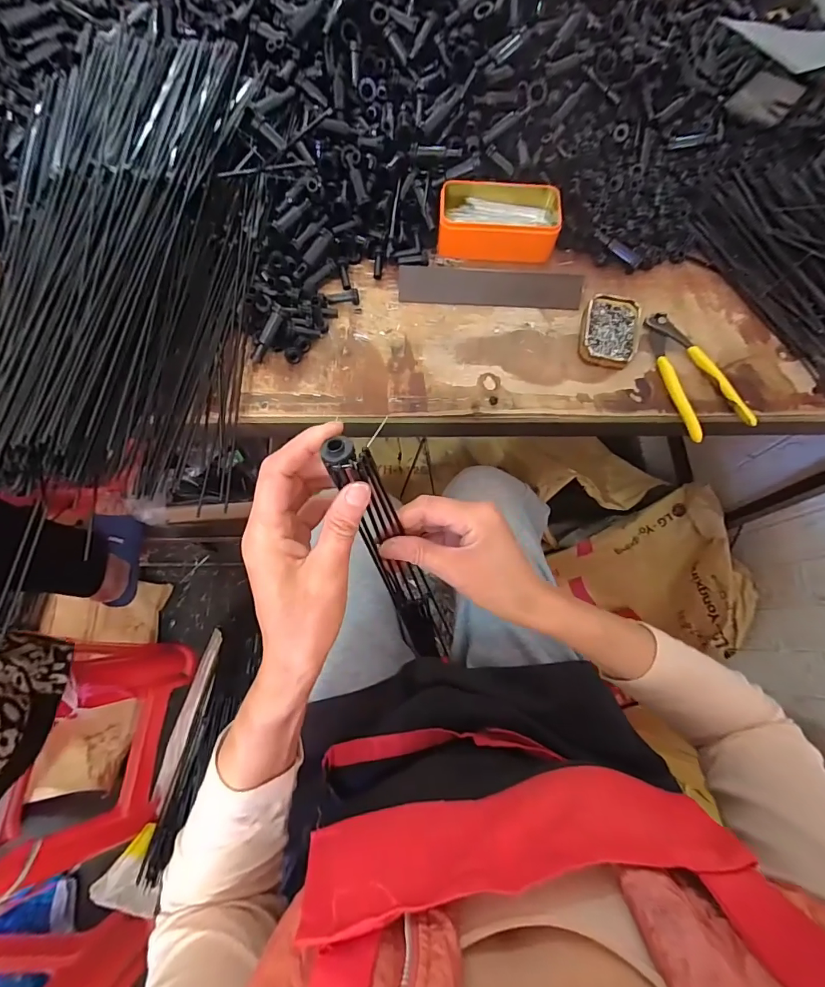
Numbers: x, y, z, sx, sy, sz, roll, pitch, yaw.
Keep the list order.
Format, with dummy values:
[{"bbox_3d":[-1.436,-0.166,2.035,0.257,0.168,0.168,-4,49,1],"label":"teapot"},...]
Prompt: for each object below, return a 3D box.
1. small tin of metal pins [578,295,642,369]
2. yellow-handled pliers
[{"bbox_3d":[0.230,-0.190,0.511,0.063,0.021,0.091,12,71,2],"label":"small tin of metal pins"},{"bbox_3d":[0.306,-0.136,0.493,0.068,0.015,0.160,-19,72,-9],"label":"yellow-handled pliers"}]

